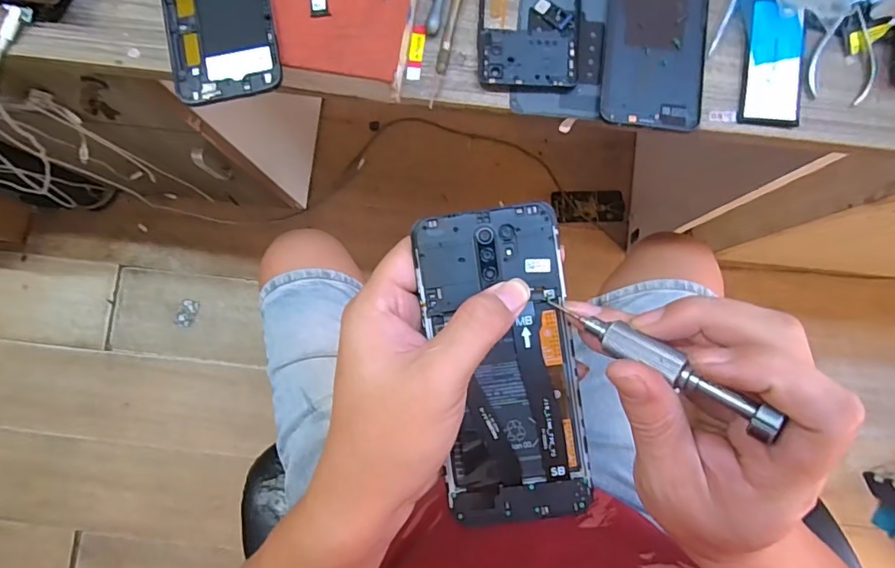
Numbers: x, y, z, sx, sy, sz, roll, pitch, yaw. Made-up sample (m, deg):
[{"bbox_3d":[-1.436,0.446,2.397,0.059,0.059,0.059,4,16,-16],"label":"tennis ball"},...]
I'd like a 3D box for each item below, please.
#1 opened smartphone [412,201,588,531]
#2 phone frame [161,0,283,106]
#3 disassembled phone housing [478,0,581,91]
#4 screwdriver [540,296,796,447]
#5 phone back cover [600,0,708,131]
[{"bbox_3d":[0.029,0.041,0.259,0.070,0.006,0.156,-9,91,0],"label":"opened smartphone"},{"bbox_3d":[-0.163,-0.203,0.363,0.073,0.008,0.151,-11,85,-1],"label":"phone frame"},{"bbox_3d":[0.065,-0.234,0.399,0.078,0.006,0.170,2,85,1],"label":"disassembled phone housing"},{"bbox_3d":[0.086,0.031,0.221,0.107,0.009,0.011,33,85,37],"label":"screwdriver"},{"bbox_3d":[0.161,-0.199,0.395,0.075,0.007,0.162,7,85,1],"label":"phone back cover"}]

